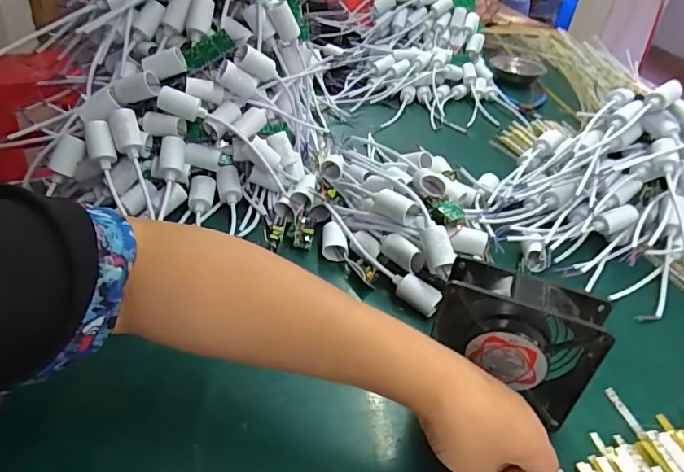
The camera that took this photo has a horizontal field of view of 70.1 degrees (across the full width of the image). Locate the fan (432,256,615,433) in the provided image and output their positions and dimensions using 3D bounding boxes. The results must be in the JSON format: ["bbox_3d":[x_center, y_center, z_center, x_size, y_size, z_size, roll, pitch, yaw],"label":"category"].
[{"bbox_3d":[0.133,0.087,0.393,0.123,0.119,0.044,17,38,14],"label":"fan"}]

